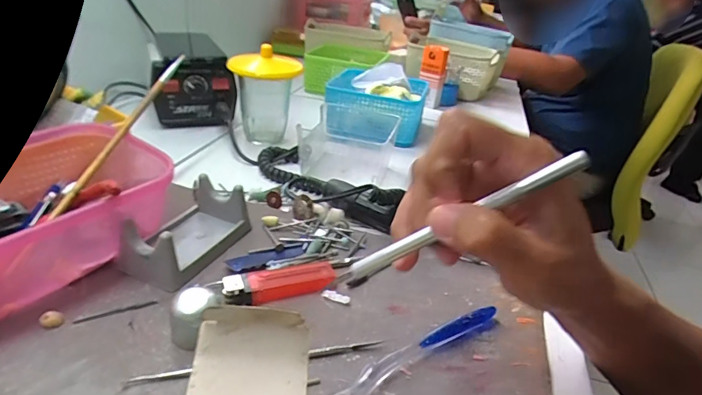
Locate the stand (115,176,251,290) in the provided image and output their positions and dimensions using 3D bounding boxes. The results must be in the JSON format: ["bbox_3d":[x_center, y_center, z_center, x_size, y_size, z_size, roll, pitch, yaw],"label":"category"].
[{"bbox_3d":[-0.127,0.023,0.342,0.058,0.036,0.098,15,31,14],"label":"stand"}]

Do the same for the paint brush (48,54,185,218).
[{"bbox_3d":[-0.186,-0.059,0.365,0.015,0.011,0.181,12,55,9],"label":"paint brush"}]

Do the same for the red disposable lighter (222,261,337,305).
[{"bbox_3d":[-0.051,0.060,0.319,0.078,0.010,0.029,-6,32,-21],"label":"red disposable lighter"}]

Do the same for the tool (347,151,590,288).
[{"bbox_3d":[0.048,0.011,0.204,0.121,0.009,0.004,-30,25,17],"label":"tool"}]

